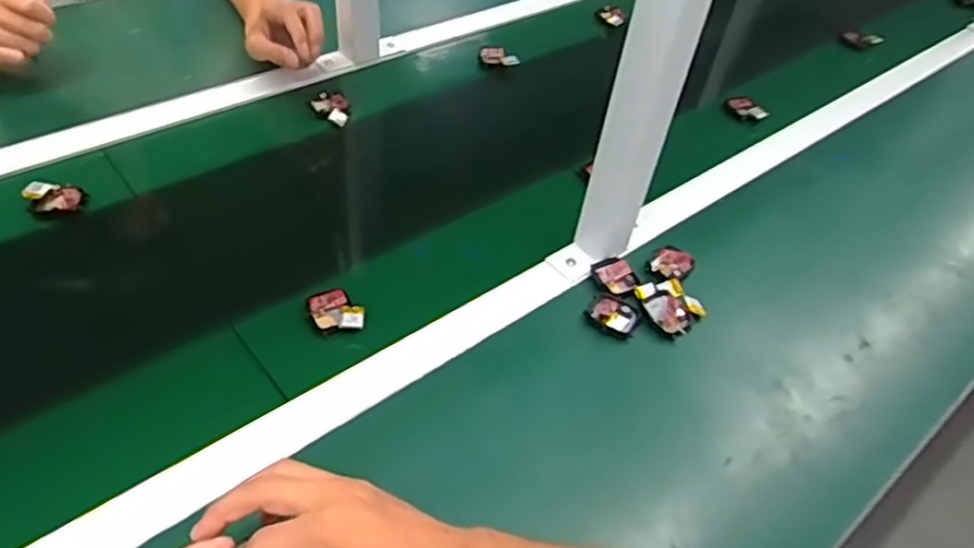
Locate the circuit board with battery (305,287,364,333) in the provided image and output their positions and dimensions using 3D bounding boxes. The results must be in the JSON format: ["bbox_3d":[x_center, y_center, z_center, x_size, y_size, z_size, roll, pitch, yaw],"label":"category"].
[{"bbox_3d":[-0.132,0.032,0.608,0.047,0.007,0.046,-13,51,-5],"label":"circuit board with battery"}]

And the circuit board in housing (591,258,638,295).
[{"bbox_3d":[0.124,0.001,0.668,0.034,0.014,0.046,-21,53,-24],"label":"circuit board in housing"}]

